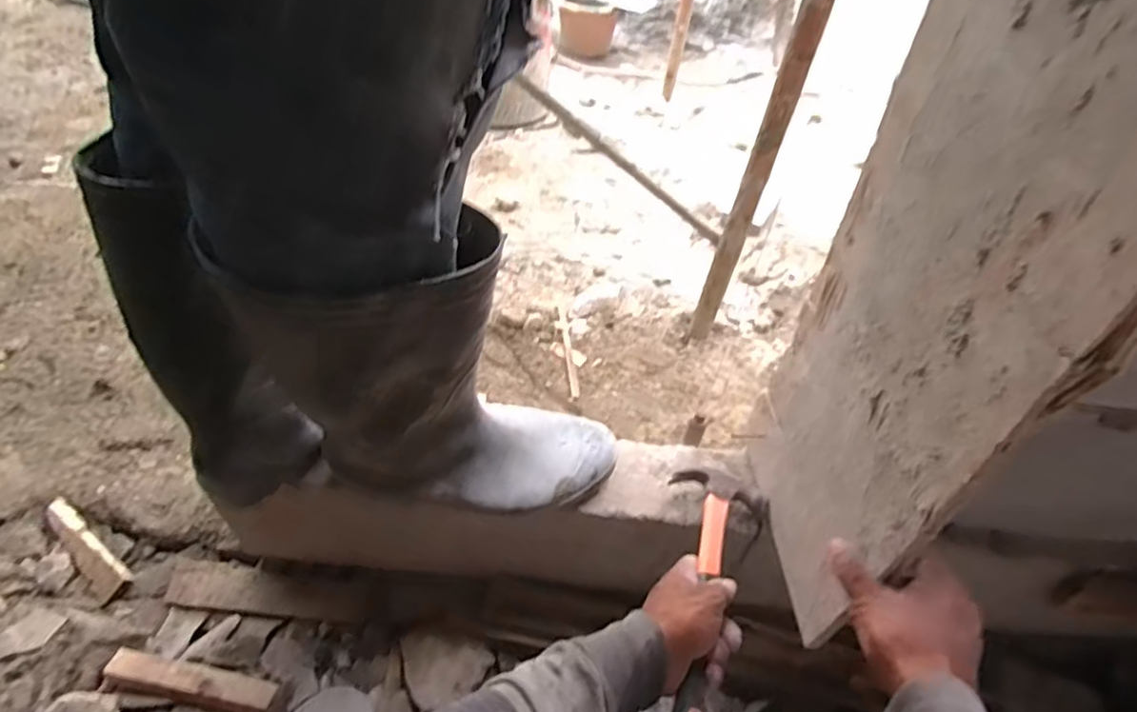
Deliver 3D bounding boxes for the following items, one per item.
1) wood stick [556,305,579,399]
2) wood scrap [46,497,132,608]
[{"bbox_3d":[-0.001,-0.015,1.164,0.016,0.013,0.235,-2,48,-8],"label":"wood stick"},{"bbox_3d":[-0.621,0.248,0.802,0.163,0.026,0.041,32,52,21],"label":"wood scrap"}]

